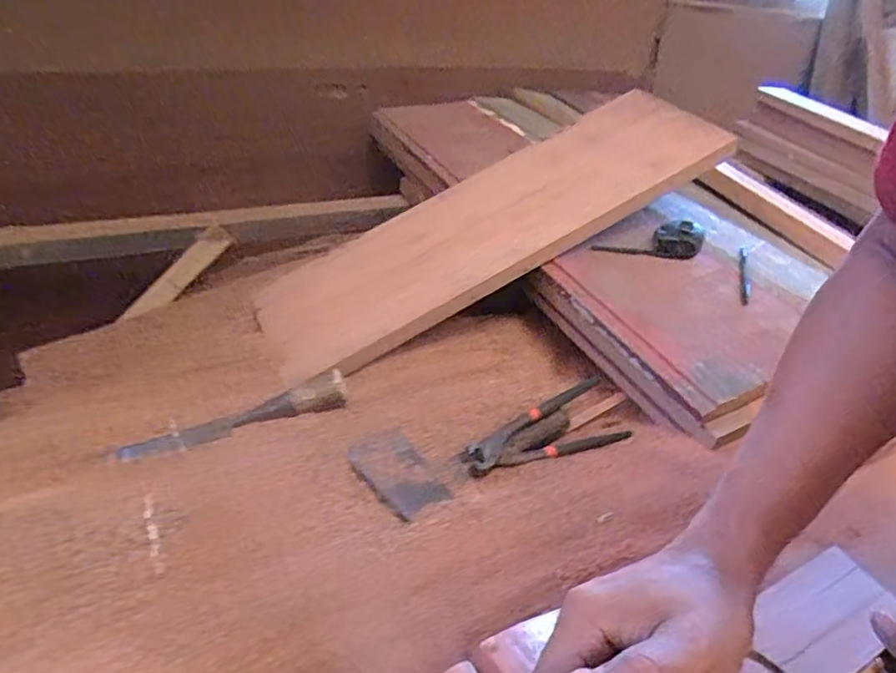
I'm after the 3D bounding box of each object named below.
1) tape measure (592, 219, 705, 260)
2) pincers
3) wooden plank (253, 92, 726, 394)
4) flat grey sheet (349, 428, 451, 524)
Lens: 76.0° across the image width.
[{"bbox_3d":[0.279,-0.130,0.801,0.154,0.039,0.056,-9,33,3],"label":"tape measure"},{"bbox_3d":[0.114,0.098,0.621,0.212,0.026,0.072,-17,40,-32],"label":"pincers"},{"bbox_3d":[0.057,-0.168,0.824,0.675,0.032,0.211,-29,49,-9],"label":"wooden plank"},{"bbox_3d":[-0.052,0.131,0.562,0.067,0.007,0.107,-16,39,-30],"label":"flat grey sheet"}]

